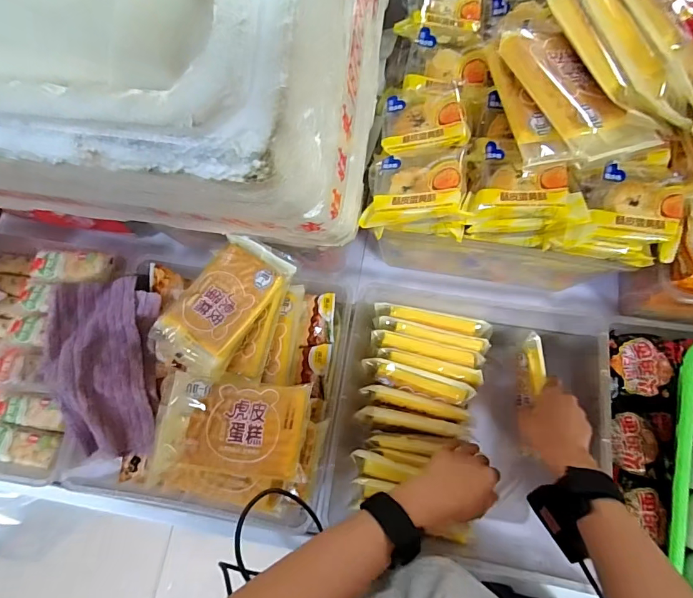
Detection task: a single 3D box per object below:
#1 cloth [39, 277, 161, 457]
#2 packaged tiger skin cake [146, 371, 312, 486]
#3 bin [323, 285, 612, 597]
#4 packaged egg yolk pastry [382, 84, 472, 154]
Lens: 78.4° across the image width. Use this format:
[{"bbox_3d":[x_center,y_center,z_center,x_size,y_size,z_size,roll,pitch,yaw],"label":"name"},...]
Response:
[{"bbox_3d":[-0.299,0.079,0.524,0.126,0.047,0.219,-6,71,1],"label":"cloth"},{"bbox_3d":[-0.122,0.139,0.450,0.154,0.029,0.104,5,71,4],"label":"packaged tiger skin cake"},{"bbox_3d":[0.144,0.143,0.527,0.299,0.083,0.310,9,72,6],"label":"bin"},{"bbox_3d":[0.078,-0.183,0.428,0.081,0.027,0.081,3,71,4],"label":"packaged egg yolk pastry"}]

